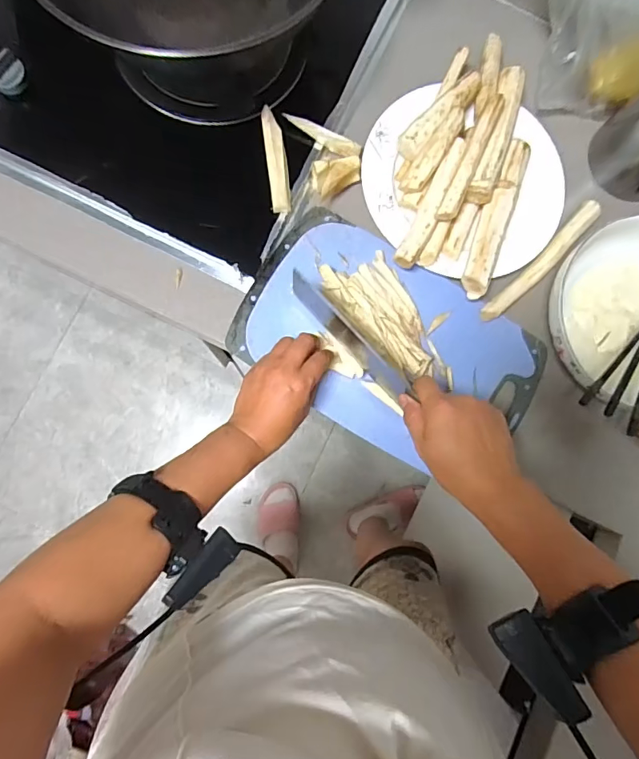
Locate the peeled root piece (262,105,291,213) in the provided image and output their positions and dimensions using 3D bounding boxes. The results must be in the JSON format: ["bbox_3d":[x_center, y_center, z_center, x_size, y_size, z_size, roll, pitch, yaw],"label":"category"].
[{"bbox_3d":[-0.050,-0.254,0.532,0.023,0.025,0.116,-7,84,-6],"label":"peeled root piece"}]

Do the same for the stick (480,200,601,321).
[{"bbox_3d":[0.269,-0.142,0.551,0.022,0.017,0.201,45,82,1],"label":"stick"}]

